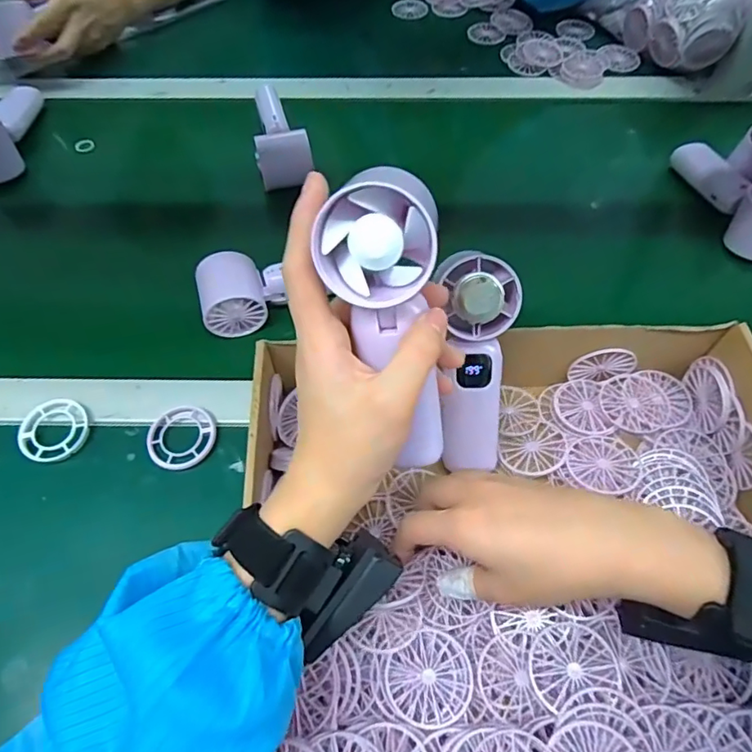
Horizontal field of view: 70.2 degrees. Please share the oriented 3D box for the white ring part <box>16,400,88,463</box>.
[{"bbox_3d":[-0.260,0.043,0.432,0.055,0.007,0.053,0,61,0],"label":"white ring part"}]

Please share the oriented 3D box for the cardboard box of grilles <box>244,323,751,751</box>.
[{"bbox_3d":[0.095,0.099,0.343,0.340,0.087,0.325,-1,61,-1],"label":"cardboard box of grilles"}]

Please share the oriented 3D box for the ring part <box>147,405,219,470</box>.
[{"bbox_3d":[-0.156,0.049,0.426,0.056,0.007,0.053,0,61,0],"label":"ring part"}]

